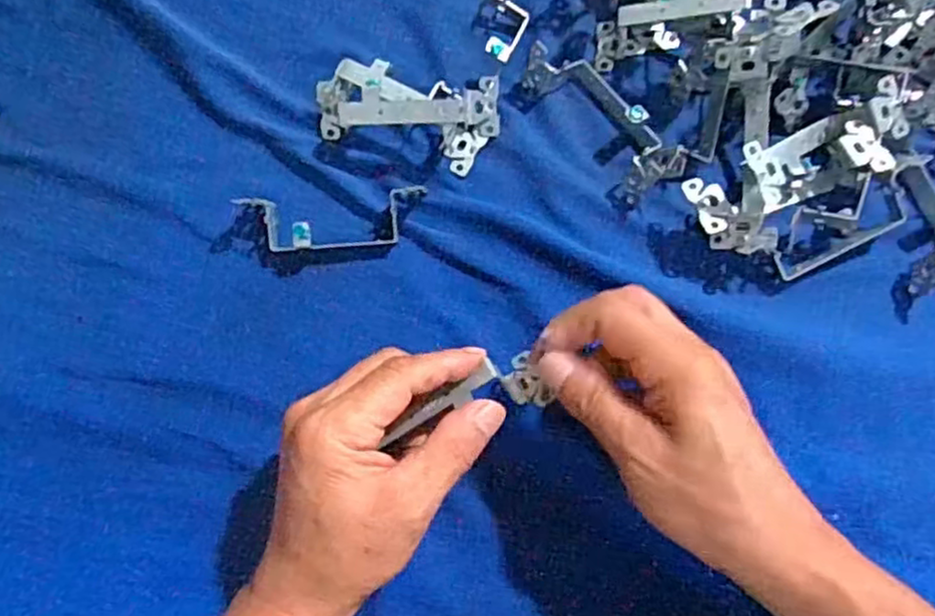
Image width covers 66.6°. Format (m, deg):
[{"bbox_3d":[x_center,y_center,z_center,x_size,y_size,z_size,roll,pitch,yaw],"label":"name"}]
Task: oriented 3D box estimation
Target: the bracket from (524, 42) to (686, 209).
[{"bbox_3d":[0.079,-0.109,0.408,0.039,0.026,0.104,-31,76,-7],"label":"bracket"}]

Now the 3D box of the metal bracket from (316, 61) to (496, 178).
[{"bbox_3d":[-0.037,-0.113,0.410,0.106,0.033,0.051,6,75,3],"label":"metal bracket"}]

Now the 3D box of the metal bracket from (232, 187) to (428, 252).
[{"bbox_3d":[-0.076,-0.050,0.401,0.104,0.022,0.037,-3,74,0],"label":"metal bracket"}]

